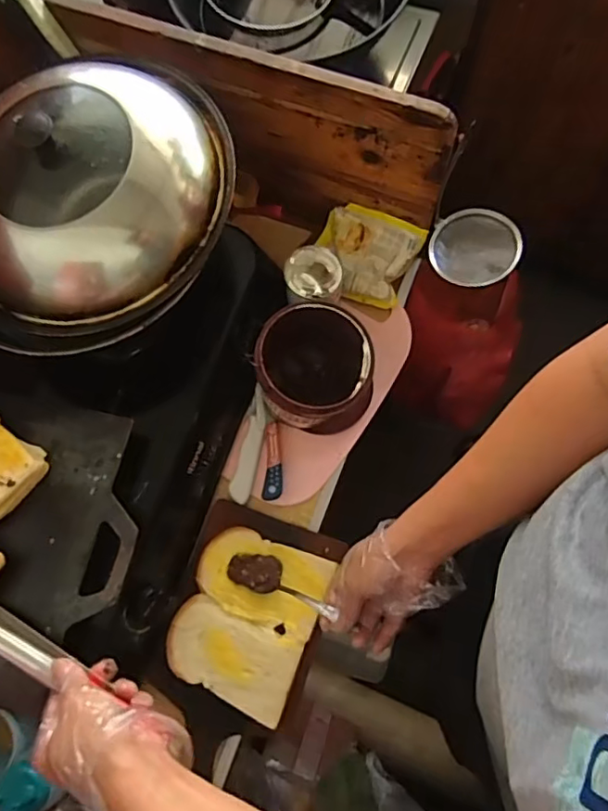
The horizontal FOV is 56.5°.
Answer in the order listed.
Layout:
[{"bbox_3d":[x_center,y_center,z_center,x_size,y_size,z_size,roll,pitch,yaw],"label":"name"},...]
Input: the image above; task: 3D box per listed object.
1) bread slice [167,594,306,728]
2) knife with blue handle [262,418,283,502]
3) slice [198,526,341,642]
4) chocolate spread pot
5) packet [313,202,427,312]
[{"bbox_3d":[-0.084,0.284,0.644,0.148,0.013,0.088,22,76,8],"label":"bread slice"},{"bbox_3d":[-0.038,0.070,0.724,0.023,0.016,0.099,1,74,3],"label":"knife with blue handle"},{"bbox_3d":[-0.049,0.205,0.667,0.149,0.016,0.094,19,76,7],"label":"slice"},{"bbox_3d":[0.011,-0.051,0.698,0.130,0.142,0.149,-13,74,-2],"label":"chocolate spread pot"},{"bbox_3d":[0.083,-0.208,0.784,0.134,0.022,0.117,24,103,8],"label":"packet"}]

